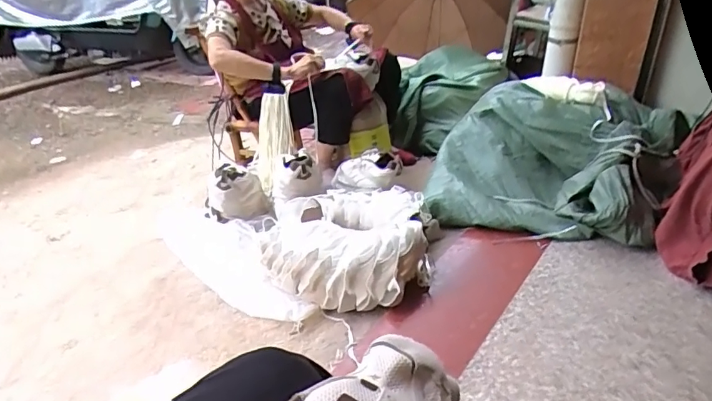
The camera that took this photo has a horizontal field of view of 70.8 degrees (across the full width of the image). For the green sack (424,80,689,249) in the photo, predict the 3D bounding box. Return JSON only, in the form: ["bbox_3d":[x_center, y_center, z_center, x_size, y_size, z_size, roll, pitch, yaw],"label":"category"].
[{"bbox_3d":[0.590,-0.110,1.451,0.721,0.265,0.449,6,34,15],"label":"green sack"}]

